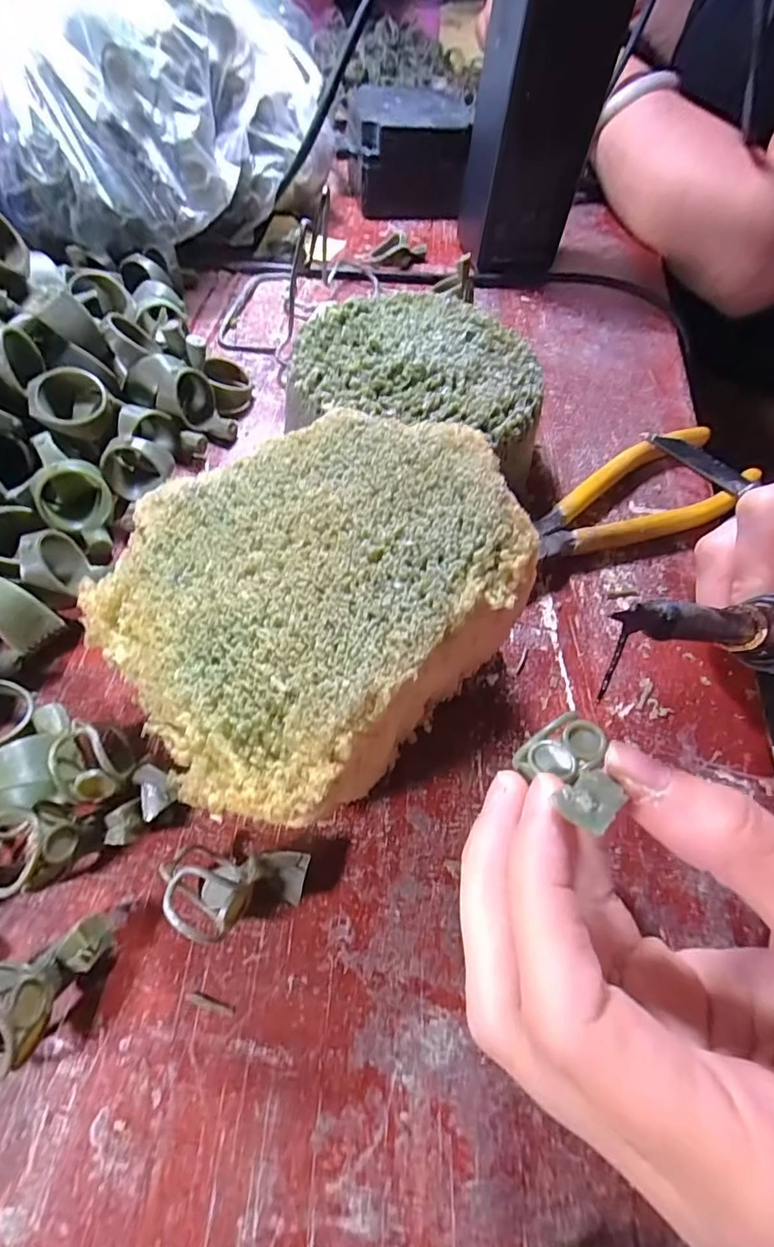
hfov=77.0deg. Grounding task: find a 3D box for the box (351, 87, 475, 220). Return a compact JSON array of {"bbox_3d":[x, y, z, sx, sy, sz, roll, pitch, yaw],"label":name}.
[{"bbox_3d":[0.014,-0.325,0.337,0.077,0.055,0.061,-5,60,-7],"label":"box"}]

